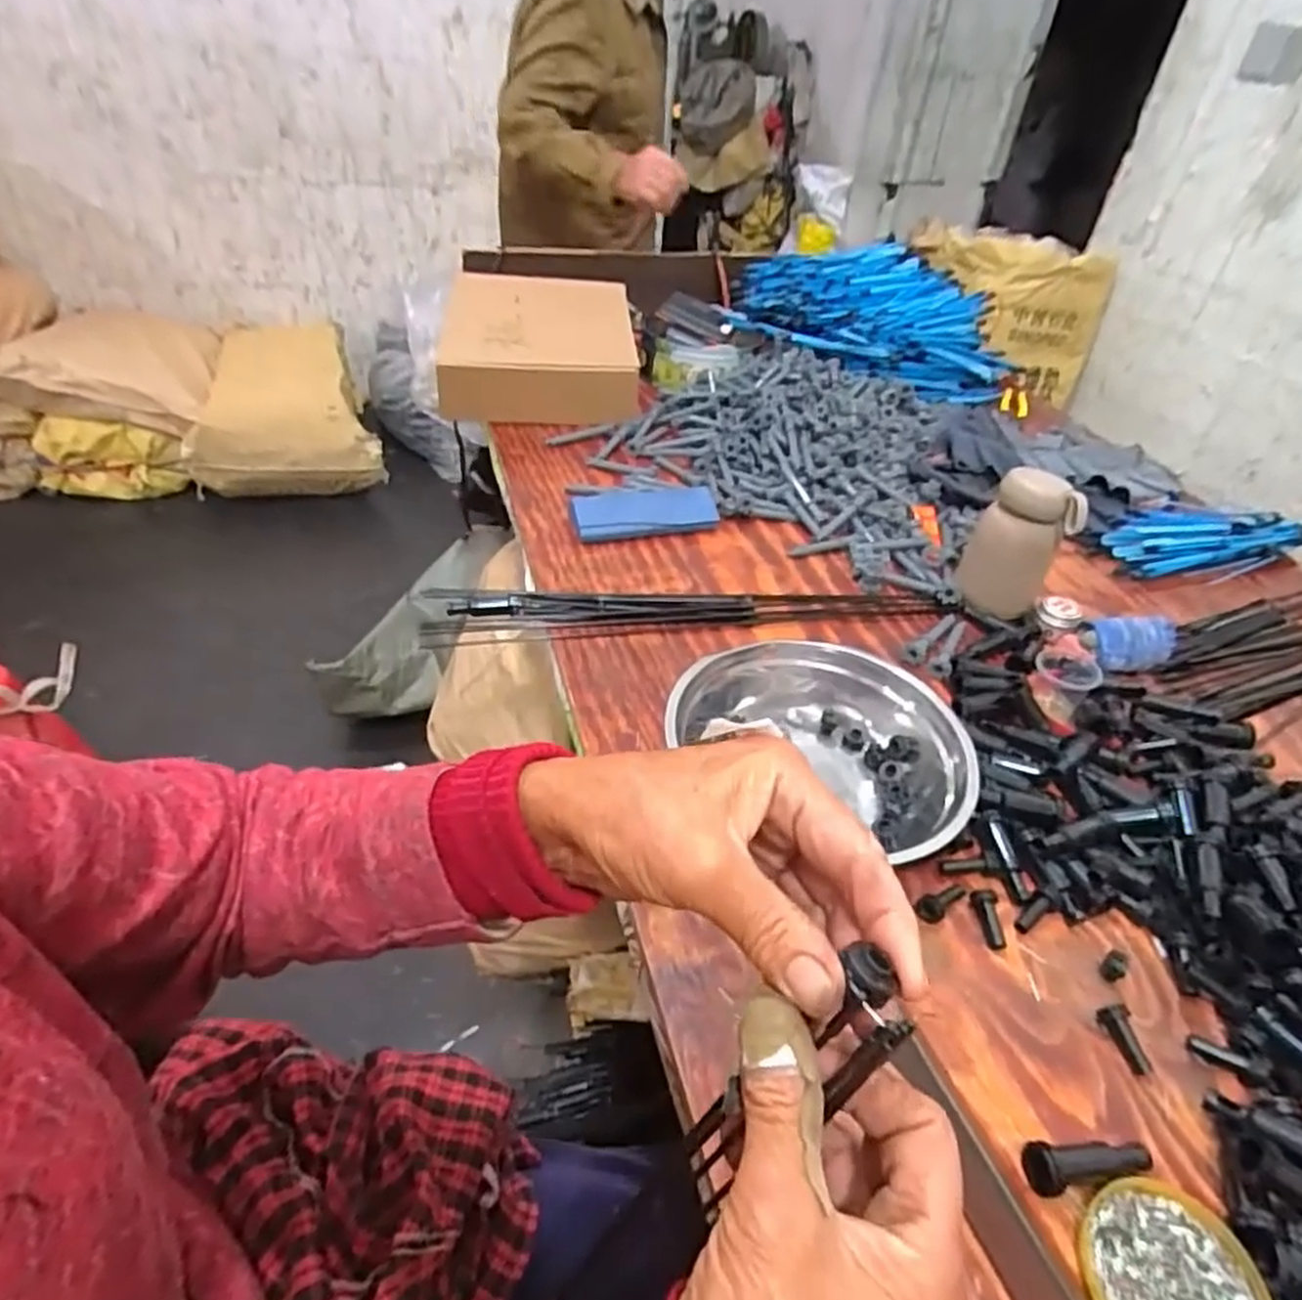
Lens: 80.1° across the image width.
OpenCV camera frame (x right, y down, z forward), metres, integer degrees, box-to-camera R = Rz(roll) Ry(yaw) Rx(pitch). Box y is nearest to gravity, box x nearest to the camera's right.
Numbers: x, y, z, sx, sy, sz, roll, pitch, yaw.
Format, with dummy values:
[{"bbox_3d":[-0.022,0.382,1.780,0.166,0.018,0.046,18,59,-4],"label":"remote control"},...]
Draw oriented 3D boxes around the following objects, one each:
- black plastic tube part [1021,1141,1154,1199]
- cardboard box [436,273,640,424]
[{"bbox_3d":[0.232,0.267,0.406,0.072,0.018,0.021,-2,41,-10],"label":"black plastic tube part"},{"bbox_3d":[-0.166,-0.460,1.150,0.257,0.080,0.338,0,40,-7],"label":"cardboard box"}]

